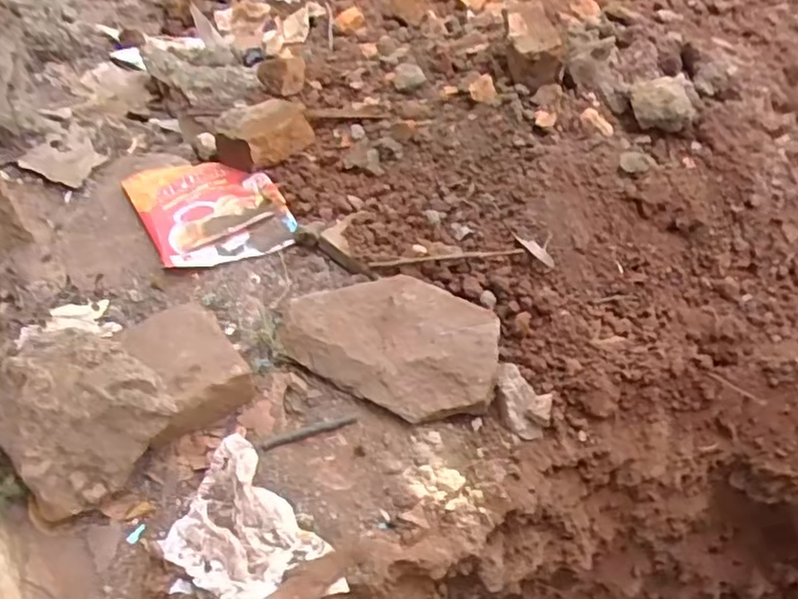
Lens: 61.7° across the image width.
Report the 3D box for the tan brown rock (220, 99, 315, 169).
[{"bbox_3d":[-0.172,-0.224,0.877,0.114,0.037,0.082,-28,54,-24],"label":"tan brown rock"}]

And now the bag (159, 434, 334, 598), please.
[{"bbox_3d":[-0.141,0.190,0.563,0.103,0.025,0.134,-32,55,-27],"label":"bag"}]

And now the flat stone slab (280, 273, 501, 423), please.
[{"bbox_3d":[-0.003,0.033,0.690,0.210,0.026,0.145,17,49,14],"label":"flat stone slab"}]

